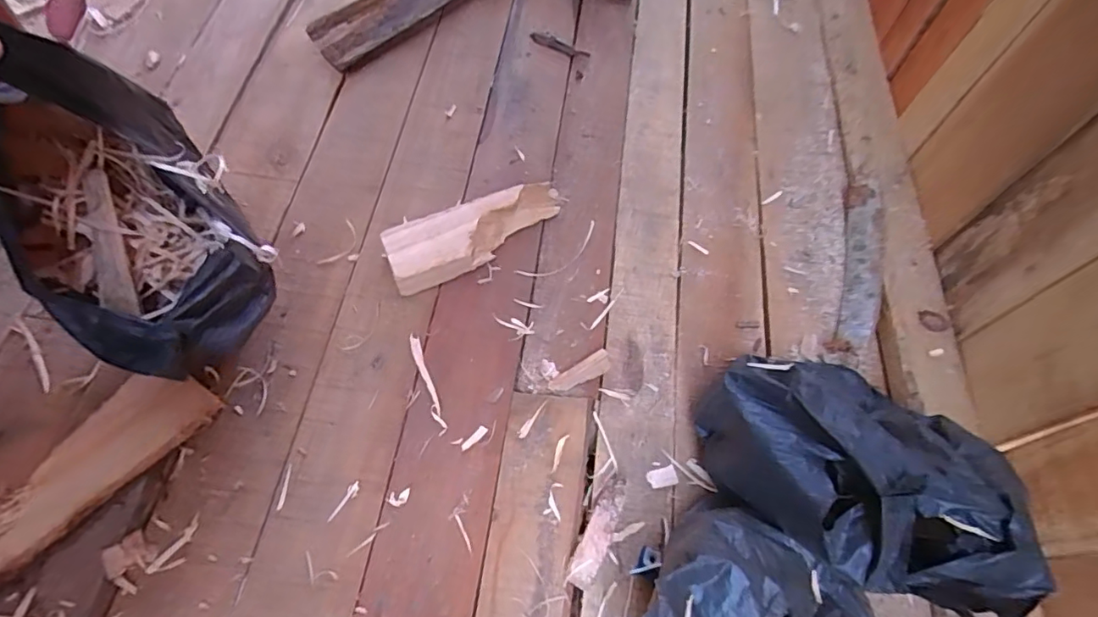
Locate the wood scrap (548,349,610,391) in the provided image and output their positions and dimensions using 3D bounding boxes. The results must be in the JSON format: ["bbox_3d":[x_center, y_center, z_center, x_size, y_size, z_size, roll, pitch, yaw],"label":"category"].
[{"bbox_3d":[0.029,0.059,0.496,0.060,0.011,0.018,-27,67,-17],"label":"wood scrap"}]

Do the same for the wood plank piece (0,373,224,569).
[{"bbox_3d":[-0.407,0.164,0.405,0.072,0.017,0.318,40,67,16],"label":"wood plank piece"}]

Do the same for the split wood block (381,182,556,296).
[{"bbox_3d":[-0.069,-0.072,0.536,0.178,0.040,0.058,-22,66,-15],"label":"split wood block"}]

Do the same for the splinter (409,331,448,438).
[{"bbox_3d":[-0.108,0.066,0.484,0.010,0.007,0.094,-18,65,-13],"label":"splinter"}]

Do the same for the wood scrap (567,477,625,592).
[{"bbox_3d":[0.038,0.174,0.424,0.020,0.023,0.082,25,63,9],"label":"wood scrap"}]

